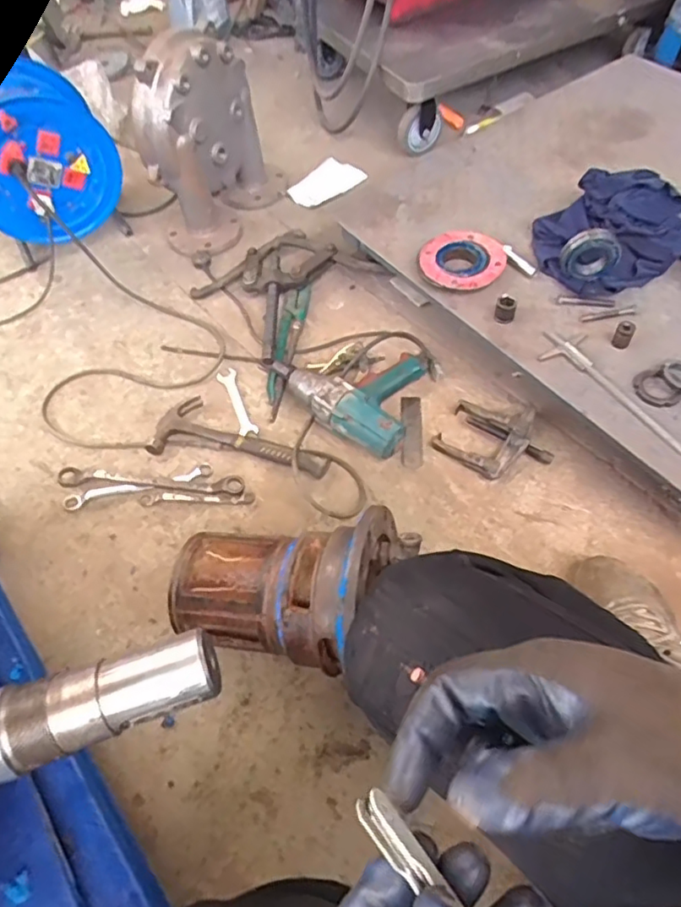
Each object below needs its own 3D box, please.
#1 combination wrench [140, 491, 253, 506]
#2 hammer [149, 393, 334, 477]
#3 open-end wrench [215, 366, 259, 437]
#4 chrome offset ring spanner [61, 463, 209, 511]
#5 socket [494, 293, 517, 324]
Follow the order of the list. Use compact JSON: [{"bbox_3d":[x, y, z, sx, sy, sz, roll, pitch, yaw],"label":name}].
[{"bbox_3d":[-0.242,0.077,0.984,0.190,0.008,0.025,-2,57,2],"label":"combination wrench"},{"bbox_3d":[-0.171,-0.036,1.037,0.325,0.036,0.123,9,58,9],"label":"hammer"},{"bbox_3d":[-0.193,-0.099,1.096,0.037,0.009,0.171,-22,58,-10],"label":"open-end wrench"},{"bbox_3d":[-0.348,0.053,1.002,0.249,0.016,0.031,-15,57,-7],"label":"chrome offset ring spanner"},{"bbox_3d":[0.286,-0.250,1.012,0.034,0.037,0.038,12,59,11],"label":"socket"}]

